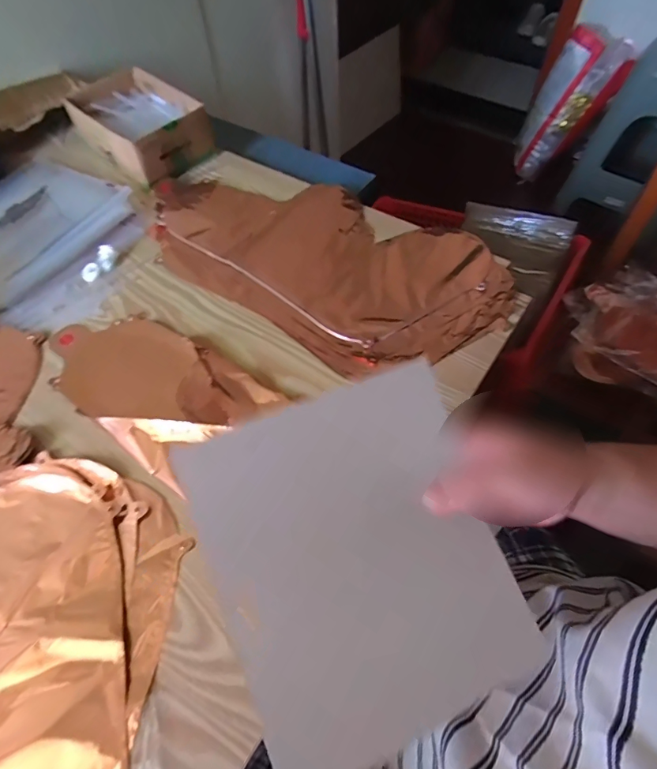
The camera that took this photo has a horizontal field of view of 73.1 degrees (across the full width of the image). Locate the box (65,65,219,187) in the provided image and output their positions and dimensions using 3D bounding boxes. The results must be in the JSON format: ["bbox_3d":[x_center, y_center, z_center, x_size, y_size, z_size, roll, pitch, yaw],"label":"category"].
[{"bbox_3d":[-0.281,-0.388,0.659,0.135,0.066,0.210,-38,63,-19],"label":"box"}]

